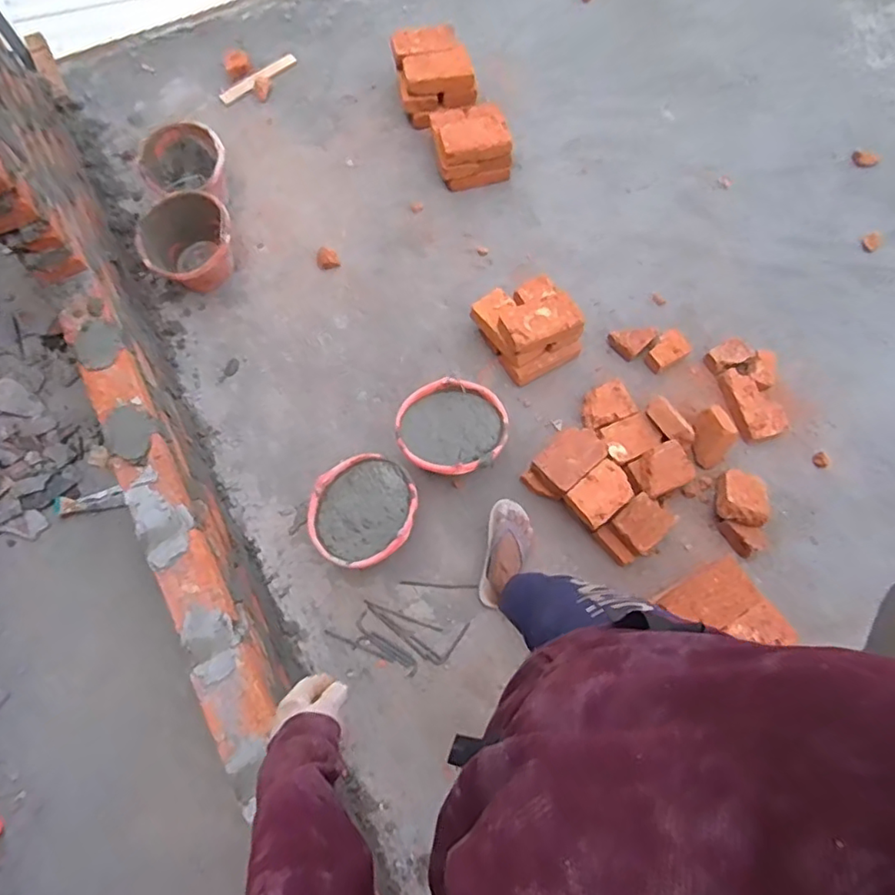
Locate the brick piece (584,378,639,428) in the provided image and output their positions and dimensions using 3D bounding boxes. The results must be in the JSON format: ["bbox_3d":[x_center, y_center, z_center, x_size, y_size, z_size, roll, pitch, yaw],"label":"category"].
[{"bbox_3d":[0.410,-0.107,1.501,0.118,0.074,0.100,-19,74,-7],"label":"brick piece"}]

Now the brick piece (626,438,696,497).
[{"bbox_3d":[0.525,0.056,1.411,0.135,0.069,0.112,-28,66,10],"label":"brick piece"}]

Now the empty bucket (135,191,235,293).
[{"bbox_3d":[-0.678,-0.541,1.538,0.213,0.146,0.239,40,76,11],"label":"empty bucket"}]

